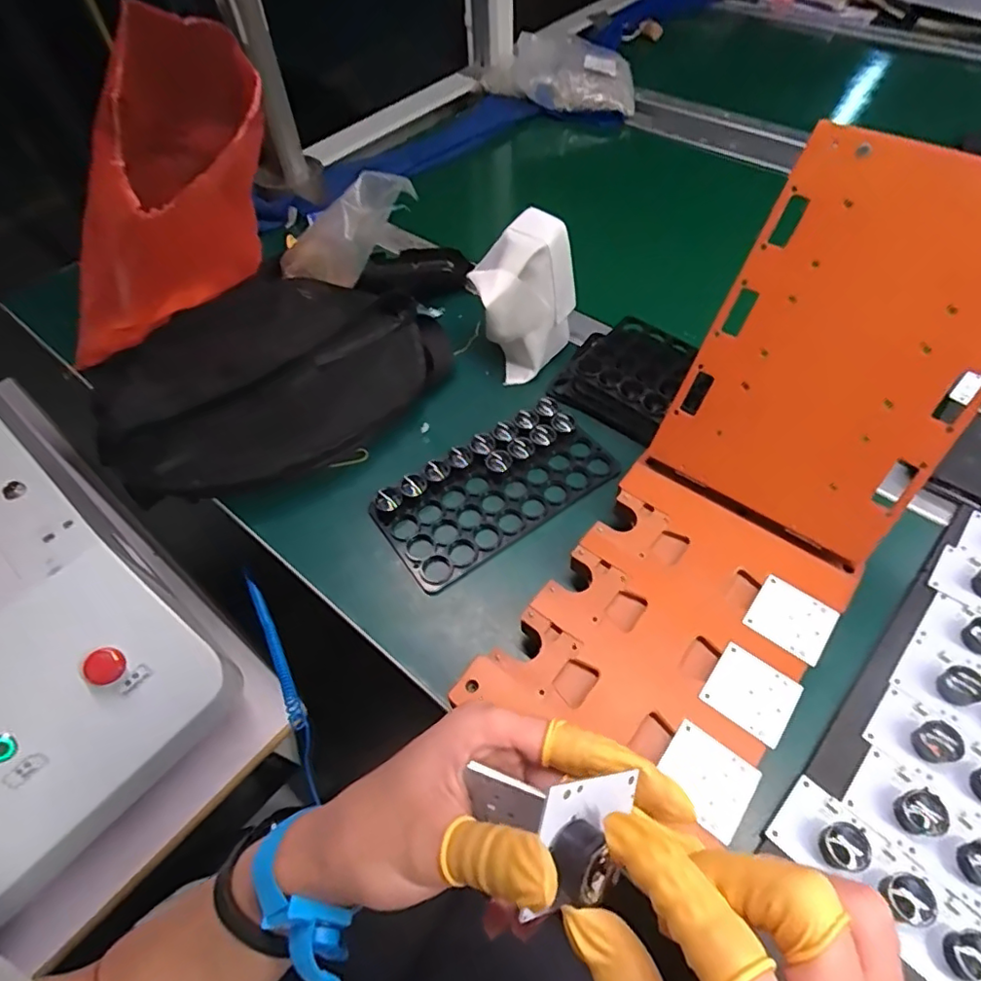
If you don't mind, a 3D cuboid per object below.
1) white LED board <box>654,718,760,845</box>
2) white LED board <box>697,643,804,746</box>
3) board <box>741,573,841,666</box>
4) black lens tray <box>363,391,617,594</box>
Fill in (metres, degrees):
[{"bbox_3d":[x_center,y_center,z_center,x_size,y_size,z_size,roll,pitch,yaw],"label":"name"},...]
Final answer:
[{"bbox_3d":[0.122,0.163,0.318,0.048,0.004,0.044,32,63,23],"label":"white LED board"},{"bbox_3d":[0.159,0.123,0.342,0.048,0.004,0.045,32,63,23],"label":"white LED board"},{"bbox_3d":[0.198,0.083,0.369,0.047,0.004,0.044,33,64,23],"label":"board"},{"bbox_3d":[0.005,-0.003,0.470,0.194,0.022,0.096,-31,59,-17],"label":"black lens tray"}]

